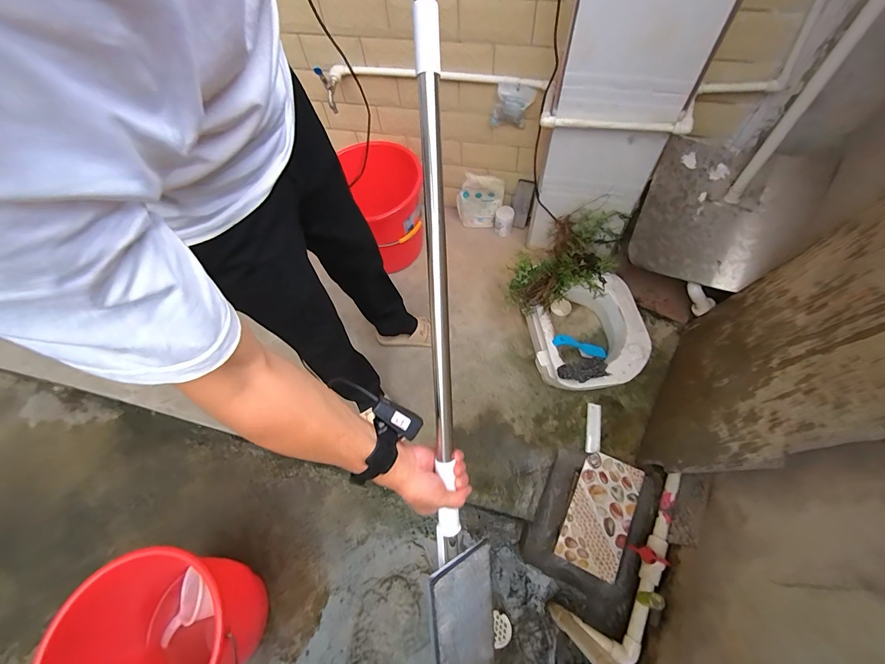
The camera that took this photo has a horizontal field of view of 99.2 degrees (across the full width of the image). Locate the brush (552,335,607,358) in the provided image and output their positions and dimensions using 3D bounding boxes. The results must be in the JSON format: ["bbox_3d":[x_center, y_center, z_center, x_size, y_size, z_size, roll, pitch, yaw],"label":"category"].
[{"bbox_3d":[0.440,0.050,1.192,0.231,0.037,0.037,16,56,-27],"label":"brush"}]

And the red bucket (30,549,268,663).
[{"bbox_3d":[-0.661,0.713,0.931,0.359,0.358,0.413,-28,62,-11],"label":"red bucket"}]

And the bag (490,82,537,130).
[{"bbox_3d":[0.217,-0.702,1.172,0.127,0.132,0.025,14,63,12],"label":"bag"}]

